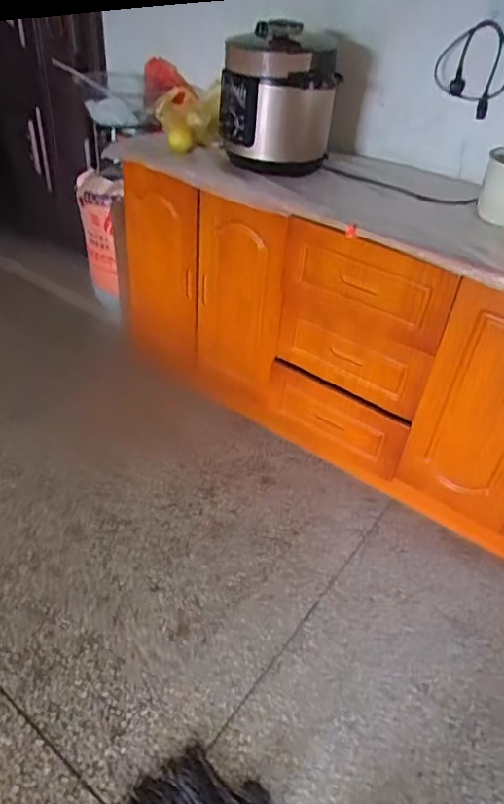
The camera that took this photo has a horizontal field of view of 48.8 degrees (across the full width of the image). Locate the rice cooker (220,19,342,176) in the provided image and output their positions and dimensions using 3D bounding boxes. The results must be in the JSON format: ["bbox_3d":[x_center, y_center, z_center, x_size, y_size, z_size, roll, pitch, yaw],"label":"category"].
[{"bbox_3d":[0.061,-0.714,1.303,0.269,0.280,0.256,5,41,1],"label":"rice cooker"}]

